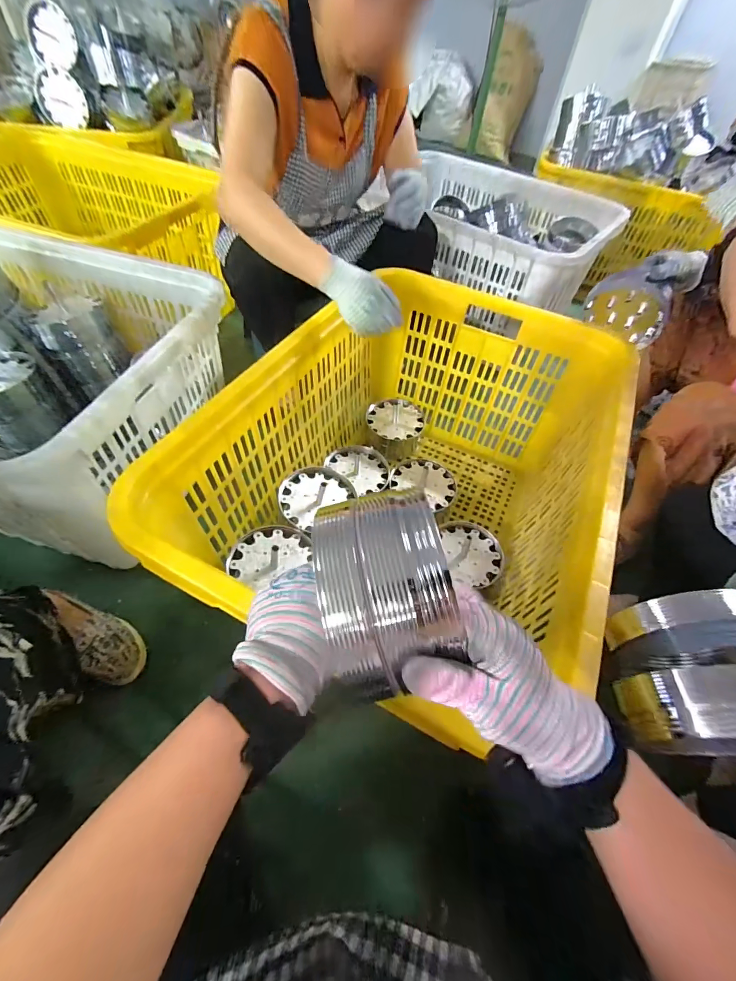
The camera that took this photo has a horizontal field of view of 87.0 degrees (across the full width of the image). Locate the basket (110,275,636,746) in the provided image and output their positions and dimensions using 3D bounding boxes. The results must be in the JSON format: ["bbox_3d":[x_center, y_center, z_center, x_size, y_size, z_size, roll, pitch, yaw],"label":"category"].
[{"bbox_3d":[0.095,-0.024,0.789,0.570,0.414,0.804,25,54,14],"label":"basket"}]

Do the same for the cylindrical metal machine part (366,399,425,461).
[{"bbox_3d":[0.072,-0.174,1.094,0.158,0.091,0.145,10,52,2],"label":"cylindrical metal machine part"}]

